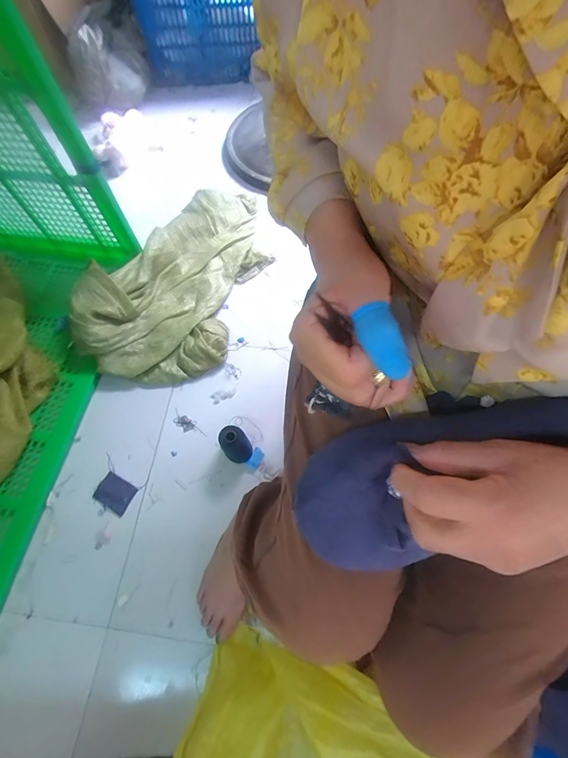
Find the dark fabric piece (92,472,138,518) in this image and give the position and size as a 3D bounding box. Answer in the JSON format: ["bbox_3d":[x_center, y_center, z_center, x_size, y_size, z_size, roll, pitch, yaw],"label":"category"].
[{"bbox_3d":[-0.349,0.235,0.727,0.076,0.004,0.060,29,70,12],"label":"dark fabric piece"}]

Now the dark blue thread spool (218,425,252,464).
[{"bbox_3d":[-0.095,0.135,0.710,0.051,0.110,0.065,-31,71,-12],"label":"dark blue thread spool"}]

